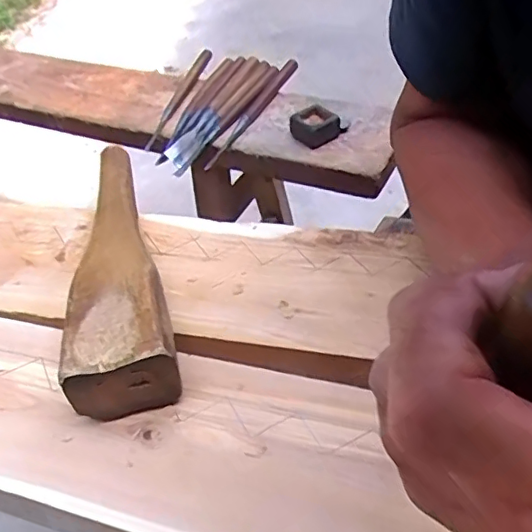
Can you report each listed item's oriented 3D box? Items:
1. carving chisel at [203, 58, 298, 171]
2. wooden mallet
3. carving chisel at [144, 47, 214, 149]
[{"bbox_3d":[-0.017,-0.206,0.747,0.019,0.023,0.250,16,51,22],"label":"carving chisel"},{"bbox_3d":[-0.110,-0.011,0.419,0.061,0.050,0.257,-13,45,-6],"label":"wooden mallet"},{"bbox_3d":[-0.119,-0.249,0.810,0.020,0.014,0.261,6,48,14],"label":"carving chisel"}]

